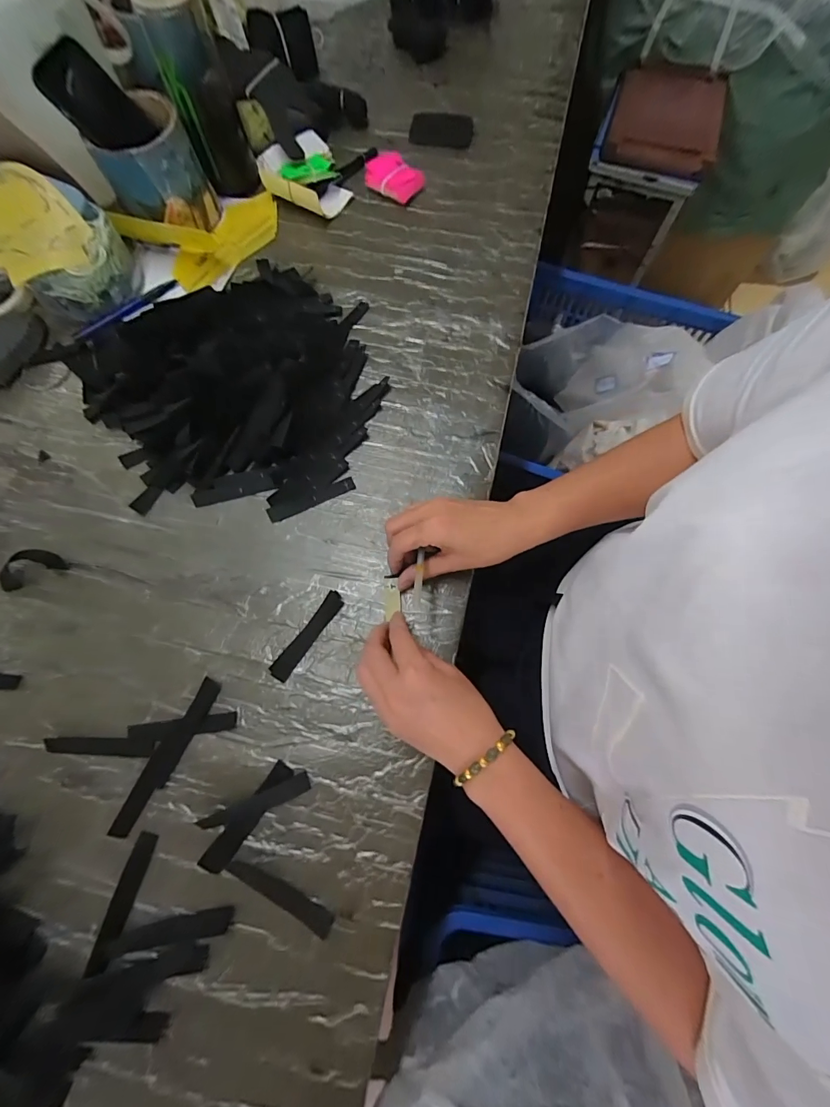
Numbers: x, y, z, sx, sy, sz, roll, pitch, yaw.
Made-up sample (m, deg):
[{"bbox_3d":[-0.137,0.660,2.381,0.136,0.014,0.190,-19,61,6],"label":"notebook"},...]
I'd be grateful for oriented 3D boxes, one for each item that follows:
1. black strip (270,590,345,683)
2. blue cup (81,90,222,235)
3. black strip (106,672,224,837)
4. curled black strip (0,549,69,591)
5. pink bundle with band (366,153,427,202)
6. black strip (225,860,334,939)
[{"bbox_3d":[-0.099,0.075,0.387,0.017,0.005,0.091,34,76,11],"label":"black strip"},{"bbox_3d":[-0.301,-0.446,0.499,0.090,0.098,0.113,31,75,10],"label":"blue cup"},{"bbox_3d":[-0.210,0.170,0.356,0.023,0.004,0.132,28,75,9],"label":"black strip"},{"bbox_3d":[-0.376,0.010,0.409,0.057,0.013,0.032,-24,74,-7],"label":"curled black strip"},{"bbox_3d":[-0.026,-0.496,0.549,0.066,0.026,0.049,28,75,9],"label":"pink bundle with band"},{"bbox_3d":[-0.105,0.264,0.324,0.091,0.006,0.015,25,74,8],"label":"black strip"}]

